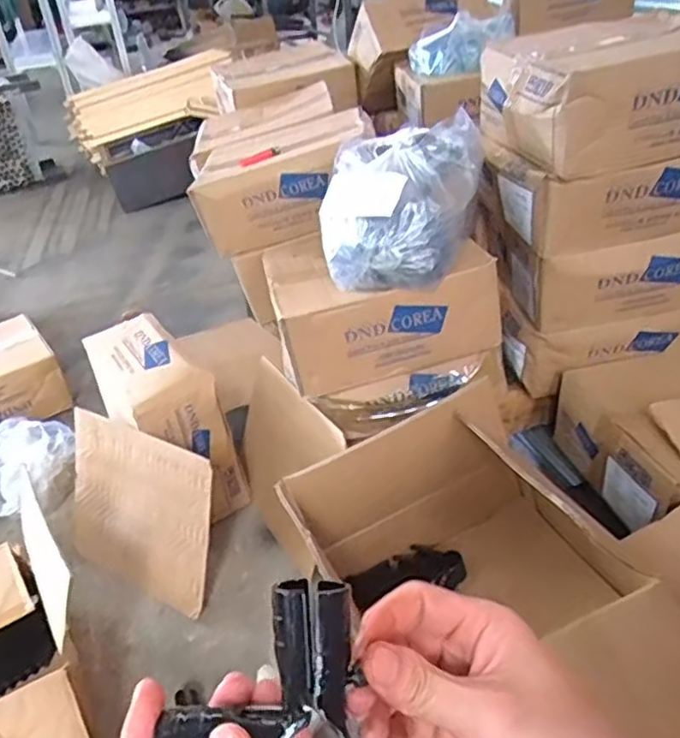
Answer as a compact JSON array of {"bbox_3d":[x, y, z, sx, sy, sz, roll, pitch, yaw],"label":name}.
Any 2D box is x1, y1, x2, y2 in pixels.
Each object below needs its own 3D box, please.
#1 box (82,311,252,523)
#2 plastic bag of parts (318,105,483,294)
[{"bbox_3d":[-0.323,0.082,1.169,0.154,0.255,0.320,-26,37,-28],"label":"box"},{"bbox_3d":[0.086,-0.241,0.949,0.215,0.162,0.230,0,33,10],"label":"plastic bag of parts"}]

